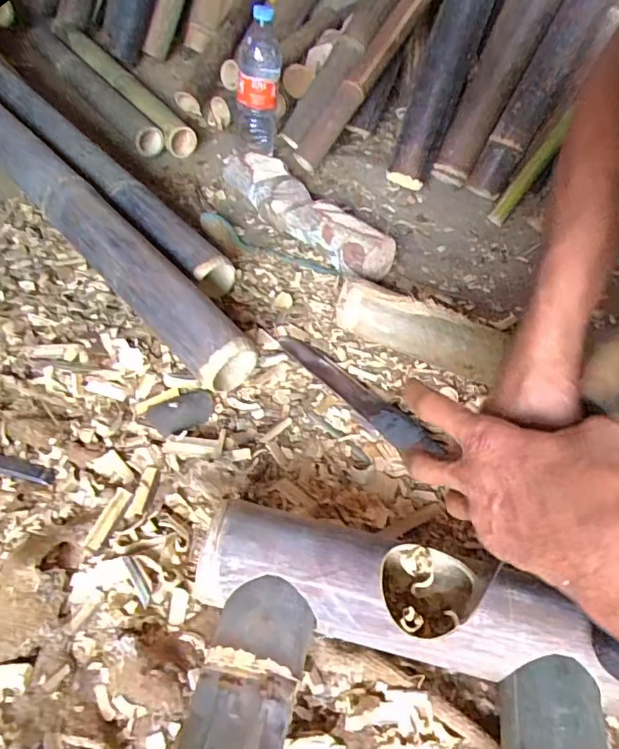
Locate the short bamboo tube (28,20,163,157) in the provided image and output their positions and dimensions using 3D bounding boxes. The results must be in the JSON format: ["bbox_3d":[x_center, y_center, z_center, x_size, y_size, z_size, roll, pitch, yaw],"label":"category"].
[{"bbox_3d":[-0.447,-0.582,1.040,0.063,0.068,0.589,-27,56,-27],"label":"short bamboo tube"}]

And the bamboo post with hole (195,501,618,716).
[{"bbox_3d":[0.075,0.174,0.398,0.314,0.067,0.075,13,47,5],"label":"bamboo post with hole"}]

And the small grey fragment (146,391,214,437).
[{"bbox_3d":[-0.131,0.038,0.538,0.067,0.005,0.043,-19,52,-23],"label":"small grey fragment"}]

